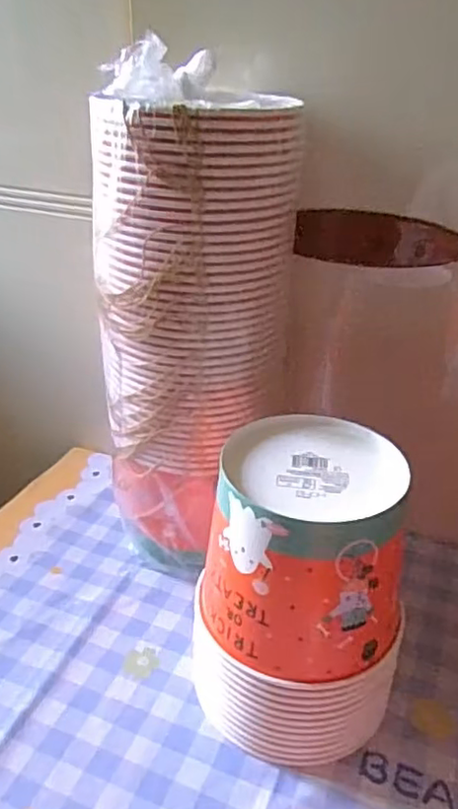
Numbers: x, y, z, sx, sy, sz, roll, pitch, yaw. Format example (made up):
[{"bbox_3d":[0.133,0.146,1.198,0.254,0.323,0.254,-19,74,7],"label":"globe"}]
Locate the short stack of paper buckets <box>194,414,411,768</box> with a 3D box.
[{"bbox_3d":[0.057,0.144,0.492,0.144,0.221,0.140,6,28,7],"label":"short stack of paper buckets"}]

